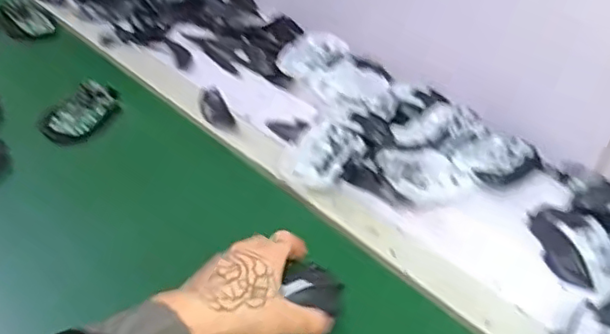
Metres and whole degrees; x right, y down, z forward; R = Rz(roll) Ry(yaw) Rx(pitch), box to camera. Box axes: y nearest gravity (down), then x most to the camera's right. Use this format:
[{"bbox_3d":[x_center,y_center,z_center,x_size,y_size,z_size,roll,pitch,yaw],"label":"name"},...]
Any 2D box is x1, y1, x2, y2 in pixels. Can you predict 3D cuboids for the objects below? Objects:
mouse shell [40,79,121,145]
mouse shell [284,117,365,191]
[{"bbox_3d":[-0.273,-0.070,0.768,0.058,0.028,0.103,18,41,18],"label":"mouse shell"},{"bbox_3d":[0.025,-0.014,0.724,0.069,0.028,0.122,17,41,17],"label":"mouse shell"}]

